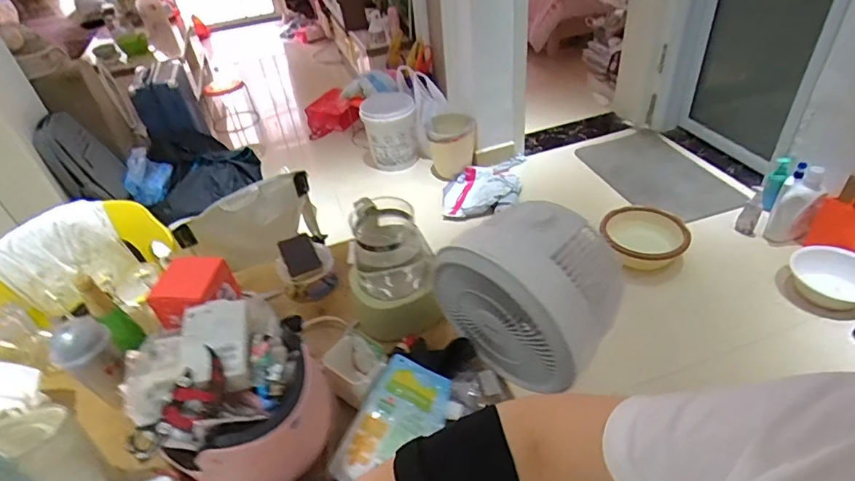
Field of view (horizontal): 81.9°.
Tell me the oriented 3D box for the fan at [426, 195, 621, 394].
[{"bbox_3d":[0.143,0.087,0.779,0.278,0.245,0.175,16,44,26],"label":"fan"}]

